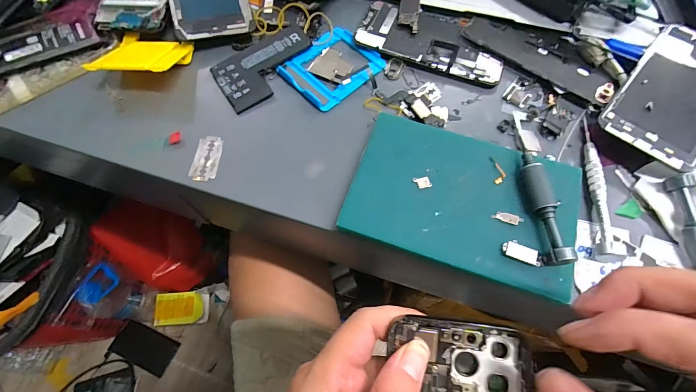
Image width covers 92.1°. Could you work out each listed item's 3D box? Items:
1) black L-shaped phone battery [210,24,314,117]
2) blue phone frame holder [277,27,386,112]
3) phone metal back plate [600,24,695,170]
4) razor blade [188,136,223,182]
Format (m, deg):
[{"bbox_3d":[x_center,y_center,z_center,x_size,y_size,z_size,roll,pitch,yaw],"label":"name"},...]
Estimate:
[{"bbox_3d":[-0.077,-0.125,0.315,0.096,0.011,0.061,-36,71,-15],"label":"black L-shaped phone battery"},{"bbox_3d":[-0.015,-0.123,0.316,0.085,0.008,0.068,-42,73,-17],"label":"blue phone frame holder"},{"bbox_3d":[0.283,-0.092,0.287,0.073,0.005,0.156,39,72,19],"label":"phone metal back plate"},{"bbox_3d":[-0.118,-0.033,0.282,0.023,0.004,0.043,5,66,2],"label":"razor blade"}]

